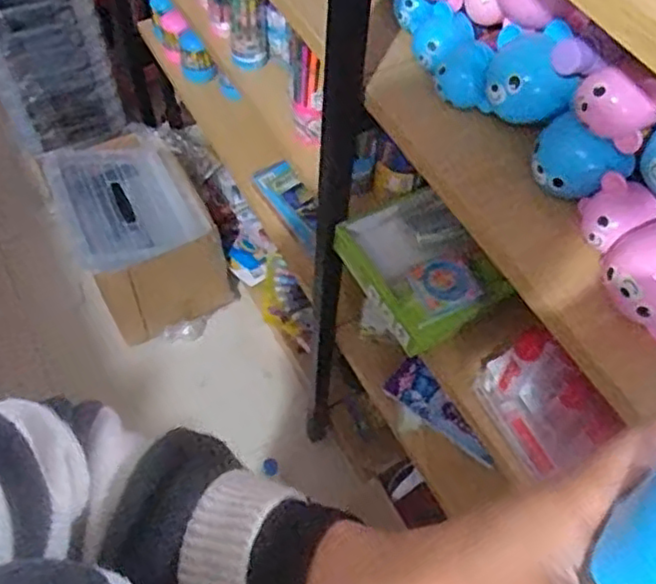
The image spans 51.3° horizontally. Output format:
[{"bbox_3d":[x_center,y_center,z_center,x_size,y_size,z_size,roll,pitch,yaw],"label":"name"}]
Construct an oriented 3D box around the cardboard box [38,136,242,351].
[{"bbox_3d":[-0.421,-0.135,1.531,0.284,0.279,0.383,-26,62,-18],"label":"cardboard box"}]

